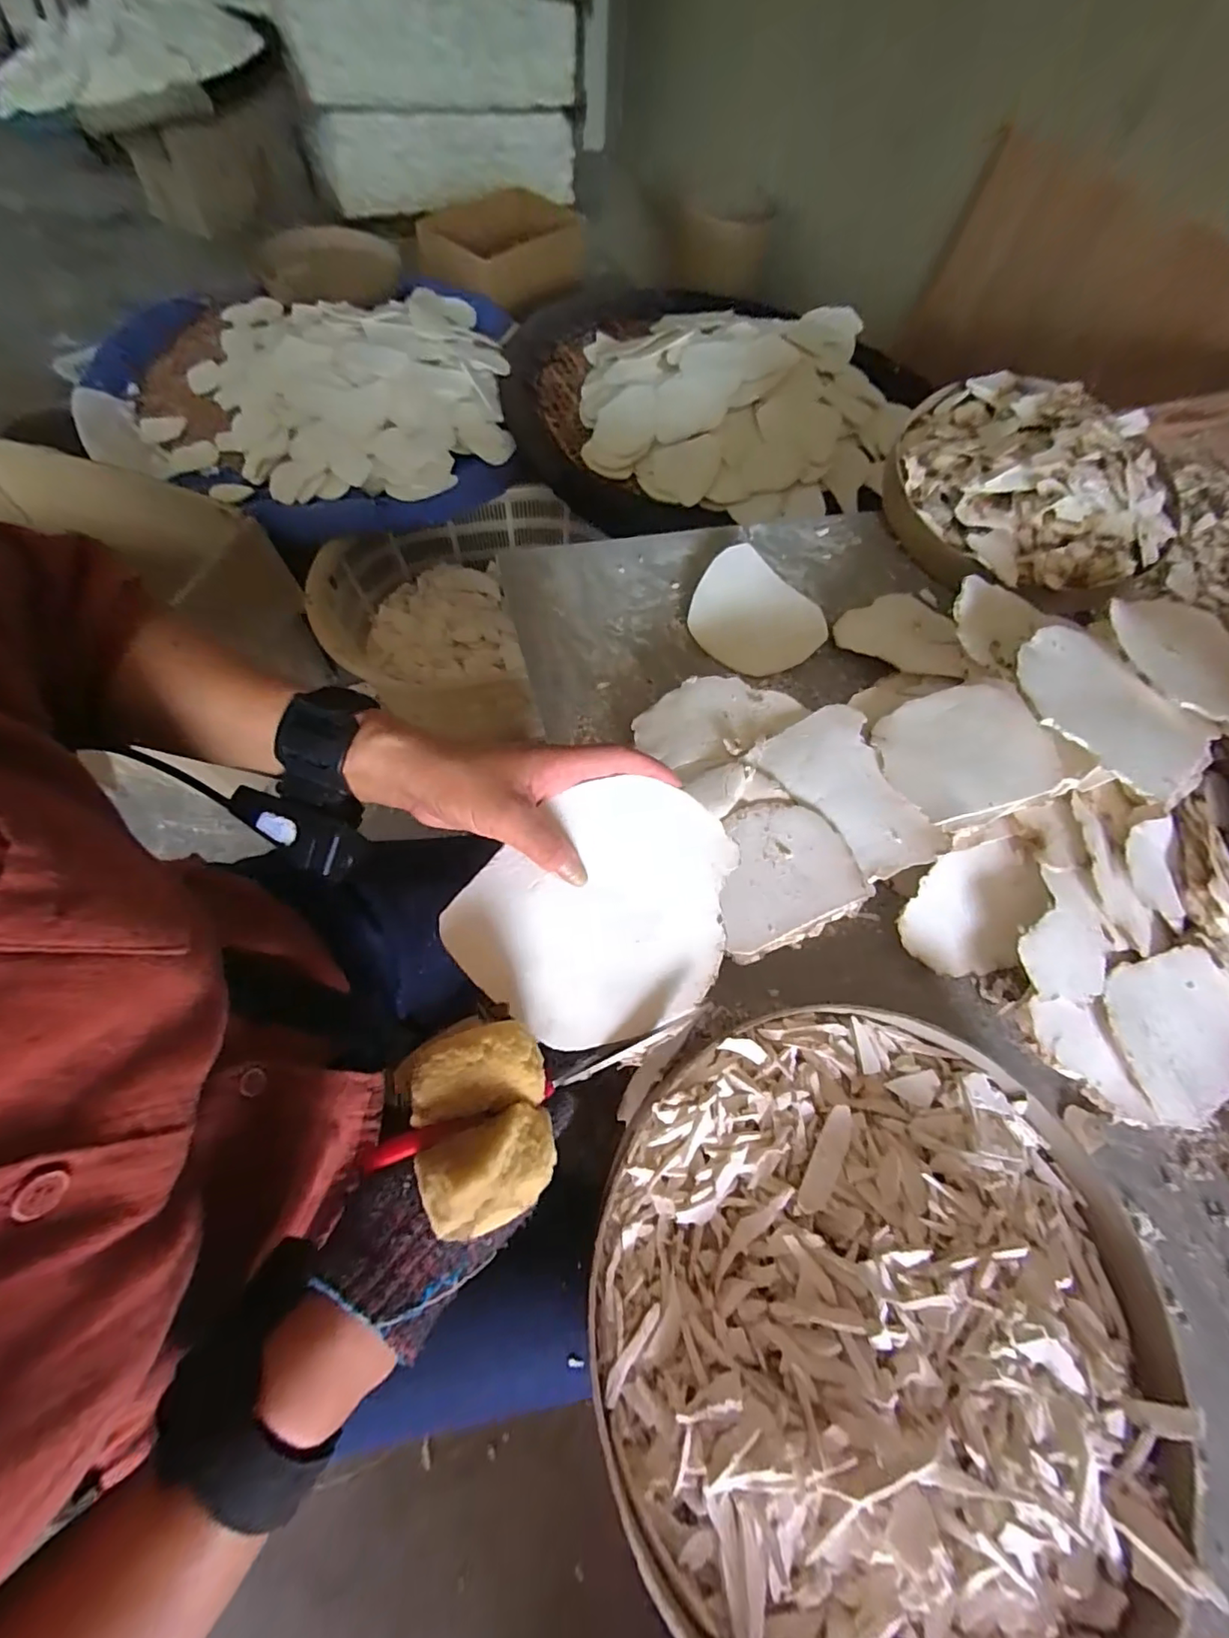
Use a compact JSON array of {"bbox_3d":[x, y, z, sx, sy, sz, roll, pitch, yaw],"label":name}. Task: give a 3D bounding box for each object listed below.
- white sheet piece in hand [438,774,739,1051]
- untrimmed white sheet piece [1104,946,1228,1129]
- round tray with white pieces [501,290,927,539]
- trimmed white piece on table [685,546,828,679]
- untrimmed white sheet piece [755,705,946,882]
[{"bbox_3d":[-0.001,0.051,0.319,0.133,0.005,0.157,43,77,2],"label":"white sheet piece in hand"},{"bbox_3d":[0.394,0.149,0.385,0.098,0.005,0.106,-13,80,-8],"label":"untrimmed white sheet piece"},{"bbox_3d":[0.198,-0.932,1.147,0.815,0.162,0.764,1,64,-3],"label":"round tray with white pieces"},{"bbox_3d":[0.137,-0.197,0.539,0.127,0.024,0.118,1,64,-3],"label":"trimmed white piece on table"},{"bbox_3d":[0.173,-0.020,0.407,0.081,0.013,0.132,-25,68,-14],"label":"untrimmed white sheet piece"}]

